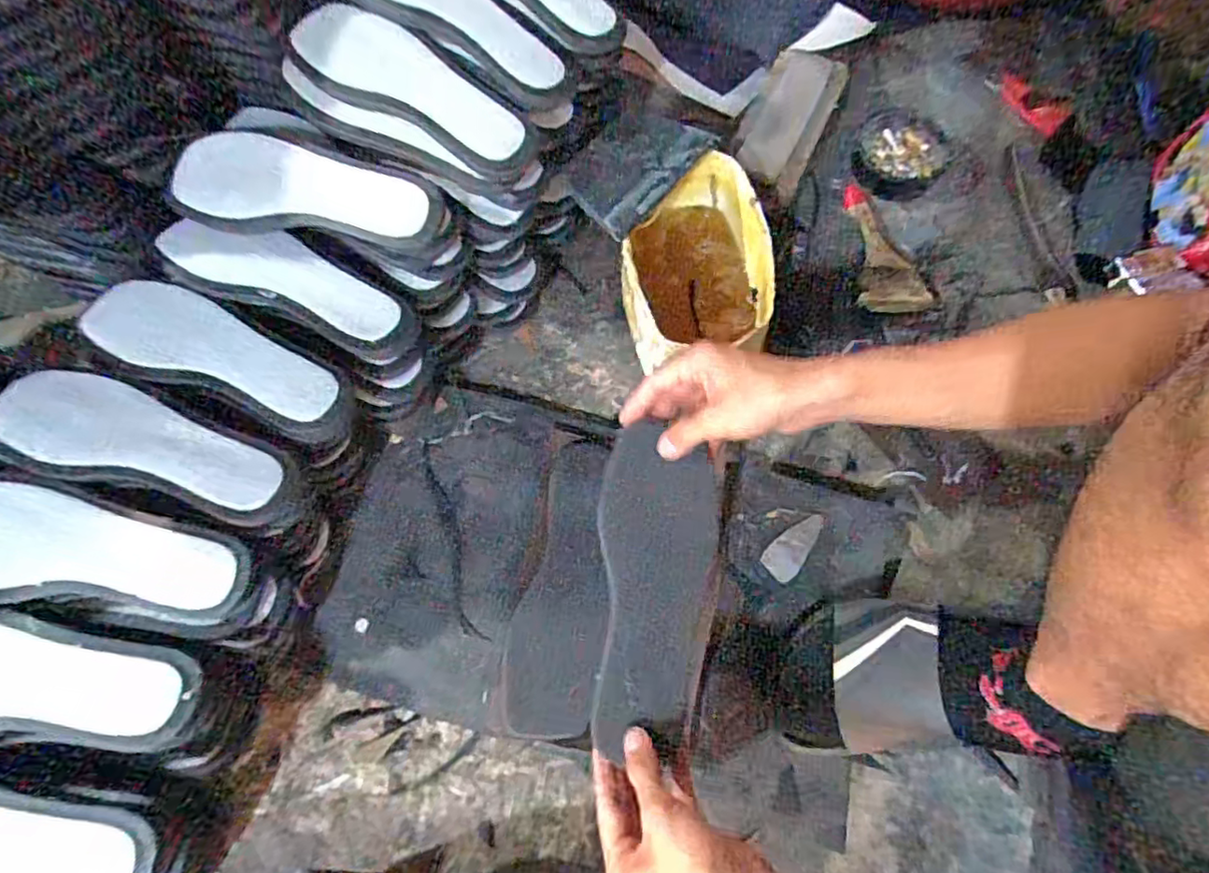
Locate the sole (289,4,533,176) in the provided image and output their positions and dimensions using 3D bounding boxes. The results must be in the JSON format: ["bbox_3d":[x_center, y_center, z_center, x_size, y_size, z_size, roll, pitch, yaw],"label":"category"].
[{"bbox_3d":[-0.169,-0.302,0.525,0.230,0.024,0.079,27,83,4],"label":"sole"}]

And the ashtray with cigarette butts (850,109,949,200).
[{"bbox_3d":[0.335,-0.320,0.691,0.093,0.031,0.119,31,72,13],"label":"ashtray with cigarette butts"}]

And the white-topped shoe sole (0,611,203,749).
[{"bbox_3d":[-0.406,0.166,0.419,0.228,0.040,0.079,1,68,2],"label":"white-topped shoe sole"}]

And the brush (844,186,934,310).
[{"bbox_3d":[0.302,-0.203,0.656,0.074,0.016,0.149,1,68,2],"label":"brush"}]

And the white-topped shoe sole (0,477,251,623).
[{"bbox_3d":[-0.376,0.084,0.441,0.217,0.025,0.077,13,68,-9],"label":"white-topped shoe sole"}]

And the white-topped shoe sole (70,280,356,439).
[{"bbox_3d":[-0.317,-0.067,0.499,0.234,0.020,0.074,22,70,10],"label":"white-topped shoe sole"}]

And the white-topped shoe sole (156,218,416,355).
[{"bbox_3d":[-0.270,-0.137,0.518,0.226,0.018,0.068,22,70,10],"label":"white-topped shoe sole"}]

